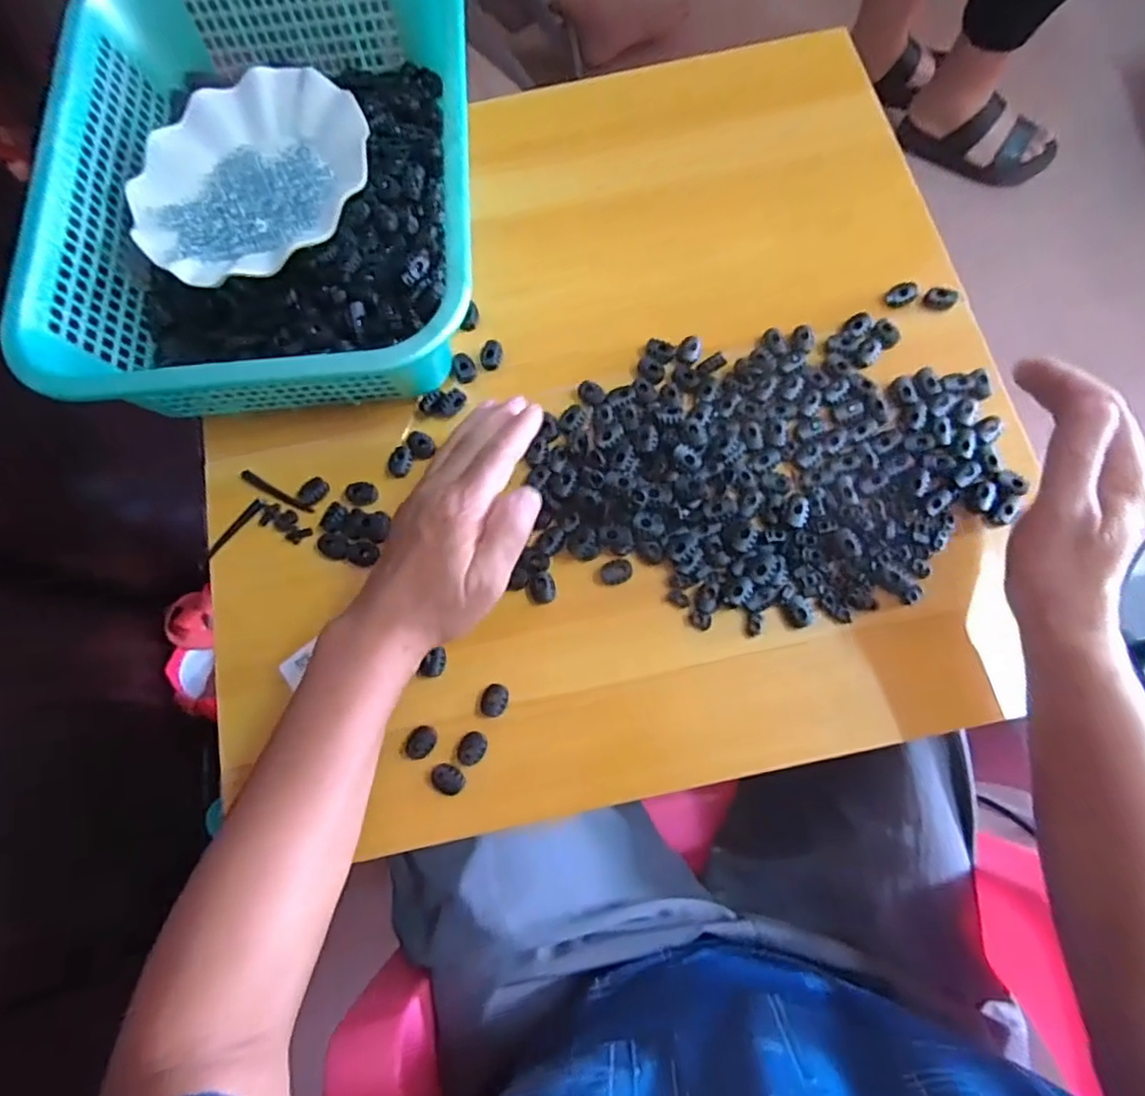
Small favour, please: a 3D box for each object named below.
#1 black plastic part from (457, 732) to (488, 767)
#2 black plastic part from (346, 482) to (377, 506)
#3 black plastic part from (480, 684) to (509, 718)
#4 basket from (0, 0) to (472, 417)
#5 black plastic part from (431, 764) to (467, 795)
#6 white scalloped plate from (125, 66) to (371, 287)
[{"bbox_3d":[-0.067,0.132,0.412,0.018,0.004,0.022,34,79,10],"label":"black plastic part"},{"bbox_3d":[-0.155,-0.040,0.461,0.021,0.005,0.017,8,75,4],"label":"black plastic part"},{"bbox_3d":[-0.052,0.103,0.422,0.017,0.007,0.021,13,76,5],"label":"black plastic part"},{"bbox_3d":[-0.223,-0.284,0.478,0.298,0.087,0.369,-5,75,1],"label":"basket"},{"bbox_3d":[-0.081,0.150,0.408,0.023,0.004,0.017,29,78,9],"label":"black plastic part"},{"bbox_3d":[-0.245,-0.279,0.471,0.179,0.033,0.178,-1,75,2],"label":"white scalloped plate"}]

